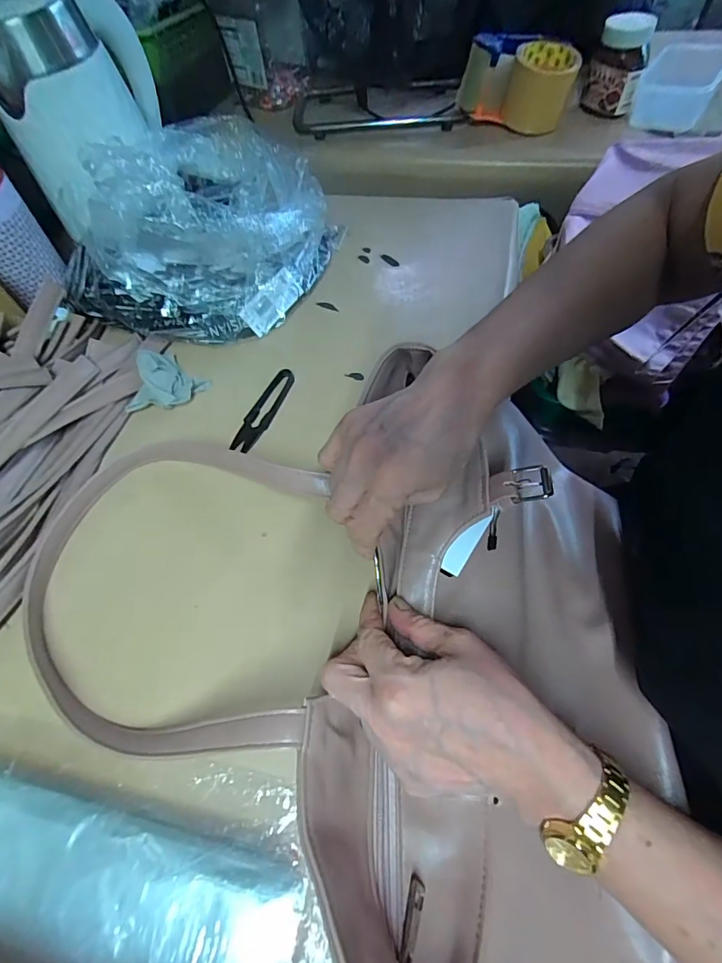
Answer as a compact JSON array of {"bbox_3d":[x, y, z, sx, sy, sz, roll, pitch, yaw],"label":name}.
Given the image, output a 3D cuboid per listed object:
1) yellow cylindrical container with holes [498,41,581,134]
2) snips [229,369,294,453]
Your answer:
[{"bbox_3d":[0.263,-0.580,0.647,0.090,0.082,0.073,14,62,12],"label":"yellow cylindrical container with holes"},{"bbox_3d":[-0.087,-0.066,0.399,0.024,0.006,0.092,18,63,15],"label":"snips"}]

